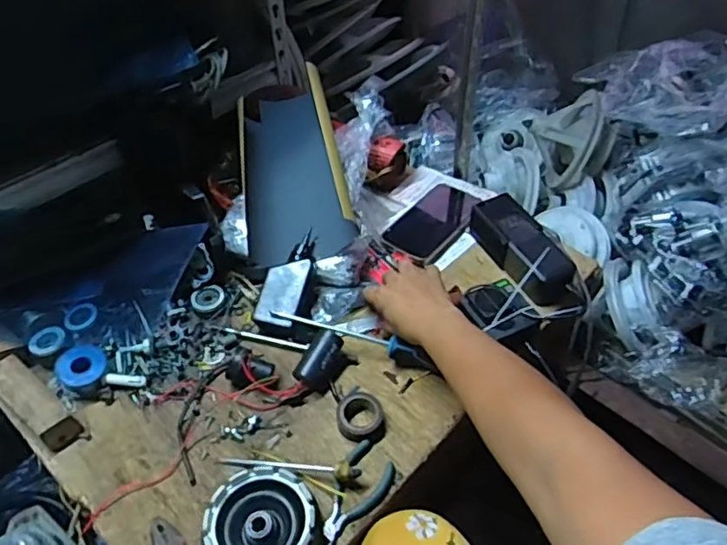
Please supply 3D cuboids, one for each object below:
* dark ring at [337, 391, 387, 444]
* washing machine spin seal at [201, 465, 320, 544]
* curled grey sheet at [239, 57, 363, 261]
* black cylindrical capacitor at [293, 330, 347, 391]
[{"bbox_3d":[-0.002,0.157,0.653,0.052,0.022,0.051,-1,48,1],"label":"dark ring"},{"bbox_3d":[-0.094,0.242,0.569,0.100,0.043,0.105,-1,48,1],"label":"washing machine spin seal"},{"bbox_3d":[-0.101,-0.146,0.811,0.147,0.116,0.274,-14,73,-11],"label":"curled grey sheet"},{"bbox_3d":[-0.050,0.101,0.694,0.040,0.038,0.066,21,51,19],"label":"black cylindrical capacitor"}]

